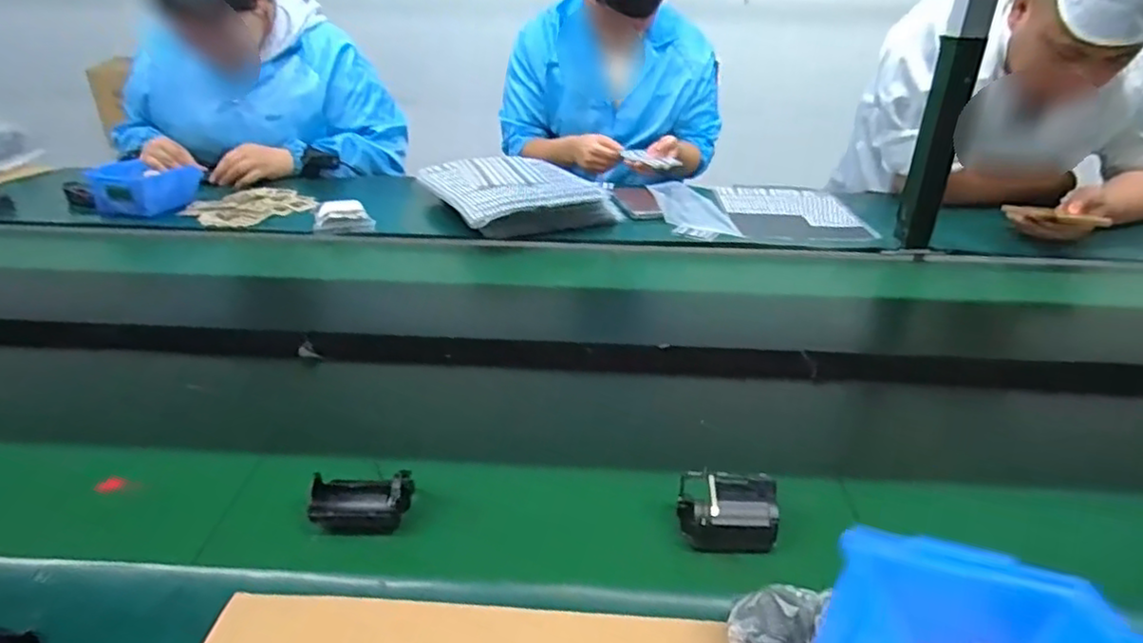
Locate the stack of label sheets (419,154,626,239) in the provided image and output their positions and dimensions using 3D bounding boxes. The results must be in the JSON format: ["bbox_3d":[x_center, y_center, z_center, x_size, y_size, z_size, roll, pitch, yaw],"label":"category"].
[{"bbox_3d":[-0.104,-0.231,1.186,0.271,0.059,0.317,-14,32,-25],"label":"stack of label sheets"}]

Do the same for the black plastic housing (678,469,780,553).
[{"bbox_3d":[0.117,0.143,0.498,0.071,0.042,0.041,2,29,1],"label":"black plastic housing"}]

